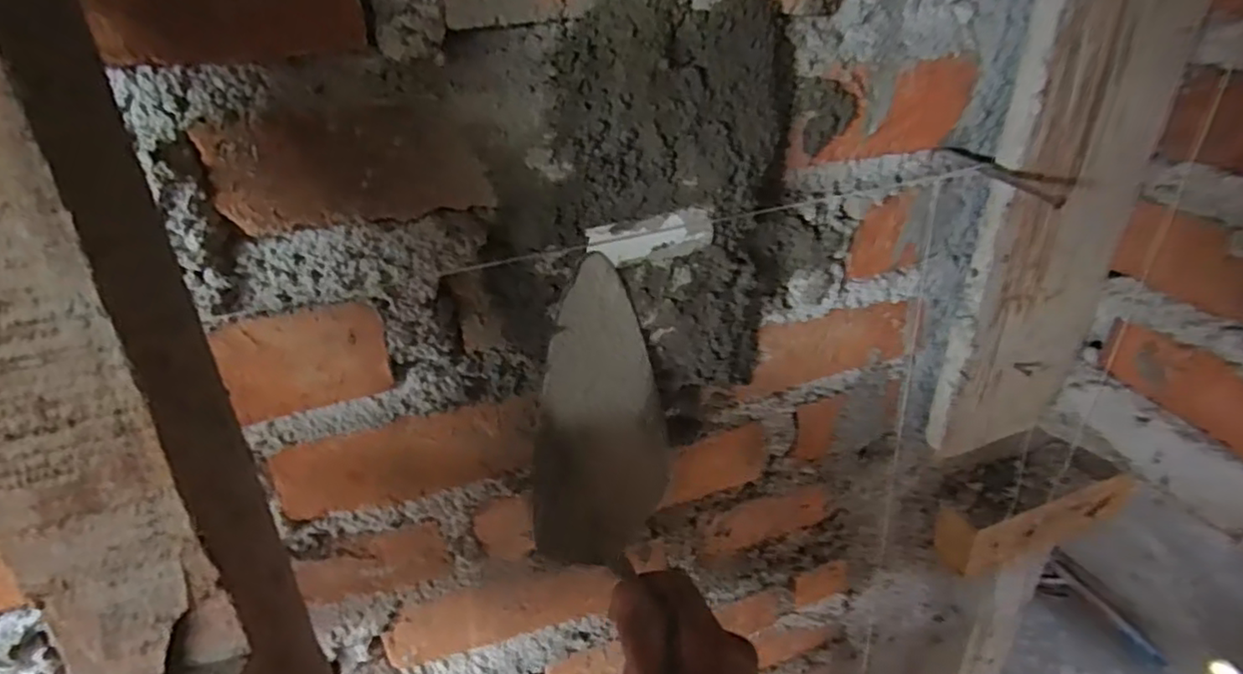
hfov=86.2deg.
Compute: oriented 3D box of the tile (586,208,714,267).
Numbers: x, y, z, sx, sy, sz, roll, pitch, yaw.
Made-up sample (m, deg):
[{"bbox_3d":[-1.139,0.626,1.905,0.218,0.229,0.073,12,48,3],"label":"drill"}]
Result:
[{"bbox_3d":[0.015,-0.049,0.328,0.065,0.021,0.004,-14,33,-16],"label":"tile"}]

